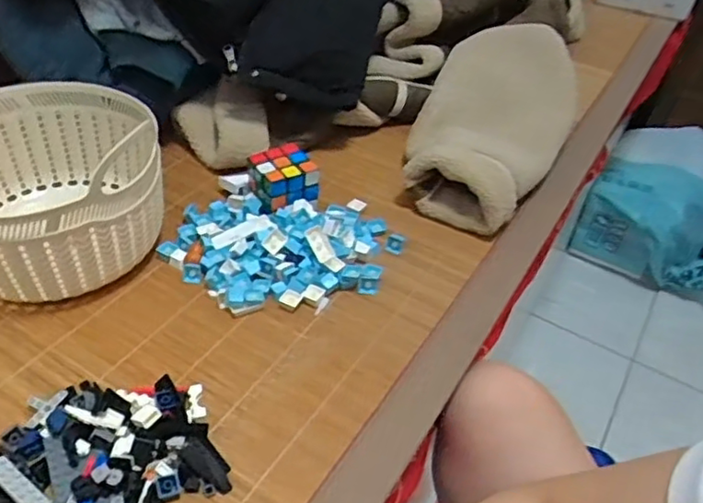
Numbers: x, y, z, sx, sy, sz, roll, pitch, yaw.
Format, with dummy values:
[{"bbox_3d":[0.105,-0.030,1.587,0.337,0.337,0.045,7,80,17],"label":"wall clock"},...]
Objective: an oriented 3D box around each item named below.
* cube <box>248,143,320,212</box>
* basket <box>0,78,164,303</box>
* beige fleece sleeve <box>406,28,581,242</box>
[{"bbox_3d":[-0.077,-0.076,0.710,0.063,0.064,0.065,-20,48,-26],"label":"cube"},{"bbox_3d":[-0.296,-0.064,0.618,0.210,0.131,0.221,-27,51,-30],"label":"basket"},{"bbox_3d":[0.189,-0.178,0.817,0.174,0.090,0.392,22,45,17],"label":"beige fleece sleeve"}]

